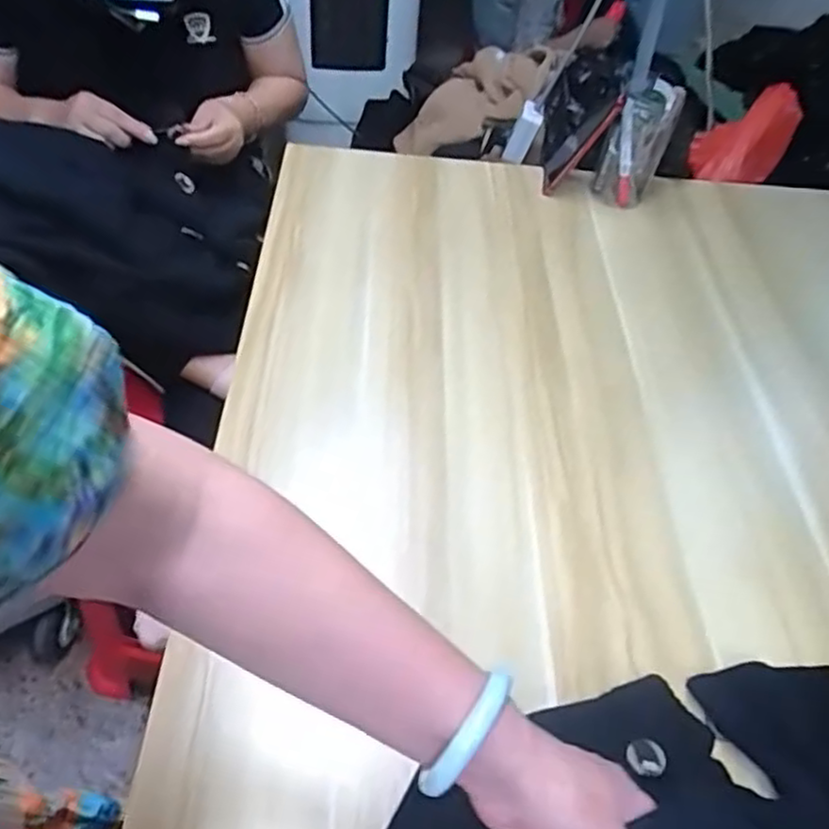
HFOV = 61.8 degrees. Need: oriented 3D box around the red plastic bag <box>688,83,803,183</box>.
[{"bbox_3d":[0.525,-0.446,1.099,0.129,0.103,0.168,31,54,18],"label":"red plastic bag"}]

